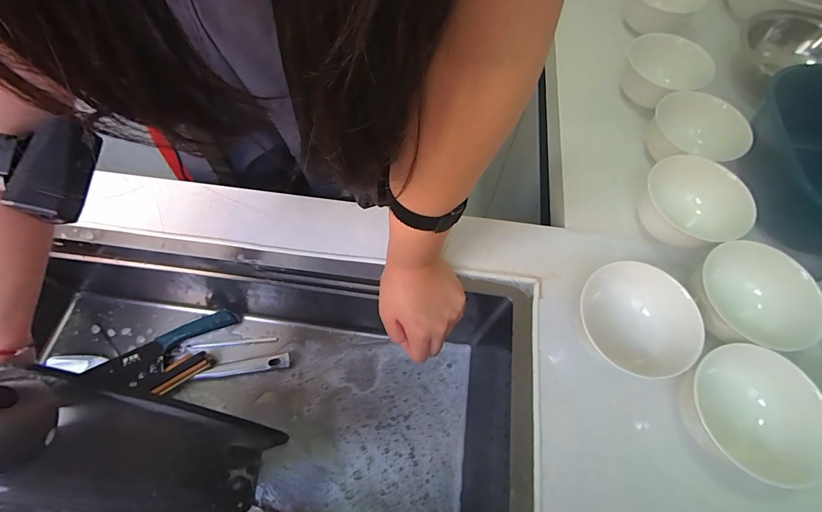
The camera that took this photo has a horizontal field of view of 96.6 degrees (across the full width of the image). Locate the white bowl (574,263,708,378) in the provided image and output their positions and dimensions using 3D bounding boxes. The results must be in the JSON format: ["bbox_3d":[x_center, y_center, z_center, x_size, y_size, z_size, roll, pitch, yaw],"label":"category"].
[{"bbox_3d":[0.213,0.068,0.367,0.107,0.063,0.104,0,65,0],"label":"white bowl"}]

